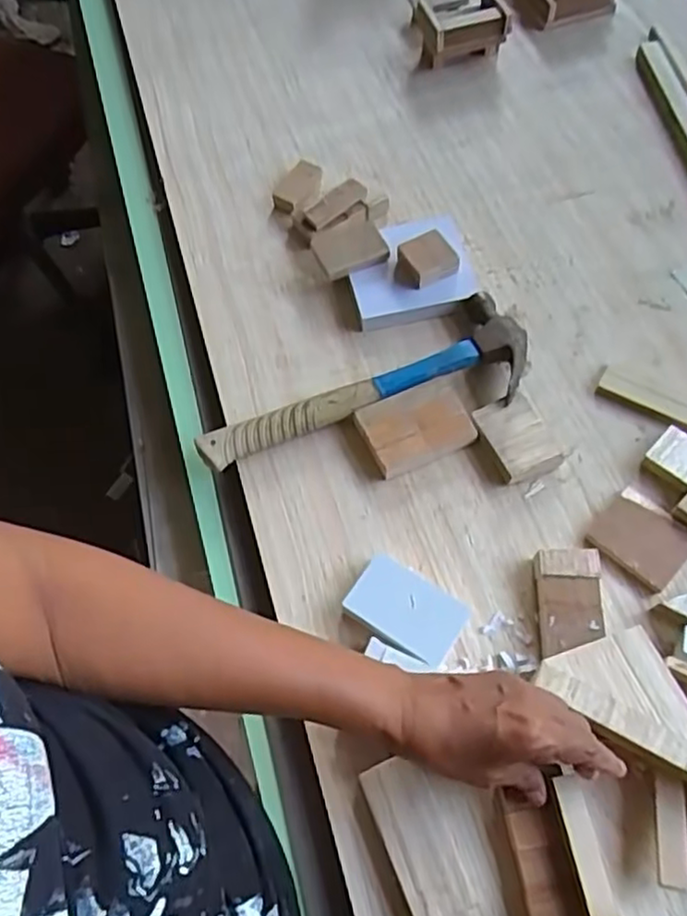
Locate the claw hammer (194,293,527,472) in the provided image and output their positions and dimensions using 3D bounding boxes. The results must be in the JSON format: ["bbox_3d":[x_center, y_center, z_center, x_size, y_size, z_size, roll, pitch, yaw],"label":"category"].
[{"bbox_3d":[0.015,-0.065,0.569,0.278,0.026,0.101,-15,63,-4],"label":"claw hammer"}]

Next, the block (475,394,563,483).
[{"bbox_3d":[0.139,-0.015,0.544,0.052,0.017,0.066,-22,64,-8],"label":"block"}]

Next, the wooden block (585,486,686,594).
[{"bbox_3d":[0.223,0.060,0.509,0.062,0.007,0.059,40,72,20],"label":"wooden block"}]

